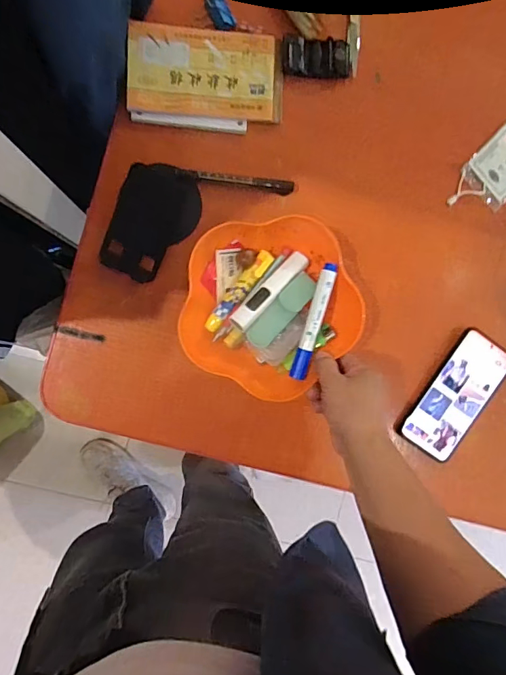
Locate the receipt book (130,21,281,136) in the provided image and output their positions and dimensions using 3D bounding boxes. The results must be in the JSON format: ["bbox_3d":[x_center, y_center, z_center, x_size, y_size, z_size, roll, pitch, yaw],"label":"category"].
[{"bbox_3d":[-0.052,-0.295,0.512,0.172,0.008,0.107,3,93,-8],"label":"receipt book"}]

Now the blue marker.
[{"bbox_3d":[0.066,-0.017,0.488,0.017,0.014,0.128,14,91,-9],"label":"blue marker"}]

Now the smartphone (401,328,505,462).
[{"bbox_3d":[0.255,0.072,0.561,0.075,0.007,0.160,33,91,-7],"label":"smartphone"}]

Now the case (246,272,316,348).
[{"bbox_3d":[0.032,-0.029,0.491,0.028,0.014,0.095,42,87,-8],"label":"case"}]

